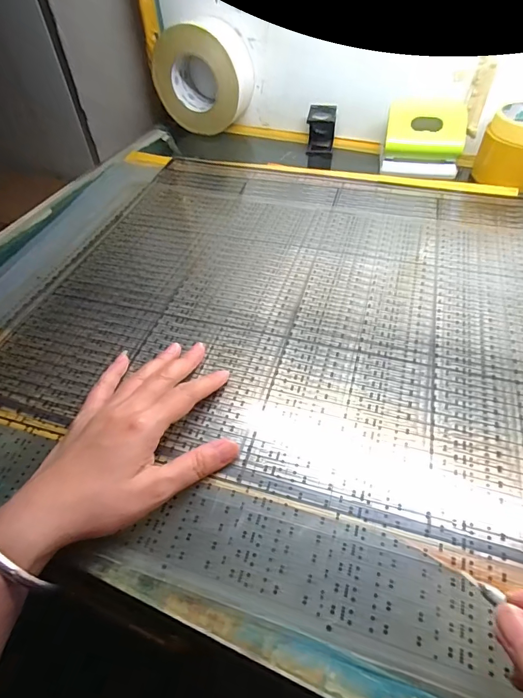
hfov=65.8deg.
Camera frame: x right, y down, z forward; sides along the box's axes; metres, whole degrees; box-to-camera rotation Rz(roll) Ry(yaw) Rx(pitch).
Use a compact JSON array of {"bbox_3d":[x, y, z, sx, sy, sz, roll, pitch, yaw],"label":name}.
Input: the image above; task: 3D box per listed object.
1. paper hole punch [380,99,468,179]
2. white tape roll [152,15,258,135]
[{"bbox_3d":[0.216,-0.280,0.535,0.096,0.067,0.067,12,51,13],"label":"paper hole punch"},{"bbox_3d":[-0.088,-0.410,0.618,0.149,0.135,0.075,10,50,12],"label":"white tape roll"}]

